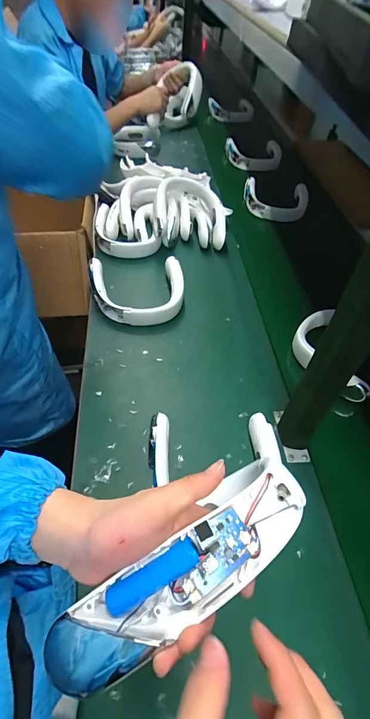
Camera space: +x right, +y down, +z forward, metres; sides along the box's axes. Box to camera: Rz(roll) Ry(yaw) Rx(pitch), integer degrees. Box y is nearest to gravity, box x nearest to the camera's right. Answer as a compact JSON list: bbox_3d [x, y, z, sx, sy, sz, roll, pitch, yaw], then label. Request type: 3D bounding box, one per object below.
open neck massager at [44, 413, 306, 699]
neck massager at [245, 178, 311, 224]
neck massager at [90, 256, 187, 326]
[{"bbox_3d":[-0.002,0.135,0.249,0.209,0.044,0.074,-38,60,-14],"label":"open neck massager"},{"bbox_3d":[0.289,-0.521,1.165,0.201,0.083,0.174,12,50,5],"label":"neck massager"},{"bbox_3d":[-0.105,-0.157,0.814,0.208,0.049,0.181,-4,65,-10],"label":"neck massager"}]

